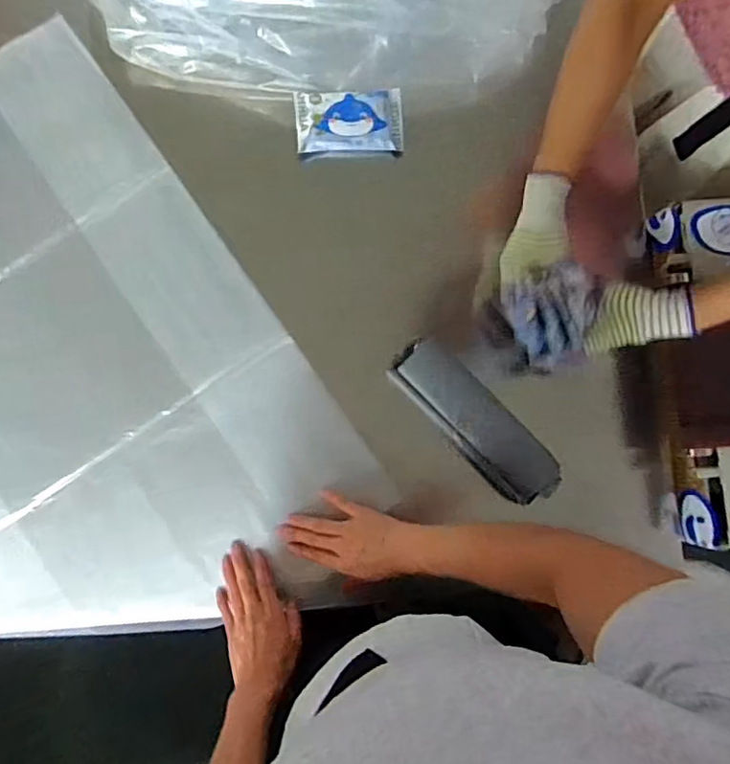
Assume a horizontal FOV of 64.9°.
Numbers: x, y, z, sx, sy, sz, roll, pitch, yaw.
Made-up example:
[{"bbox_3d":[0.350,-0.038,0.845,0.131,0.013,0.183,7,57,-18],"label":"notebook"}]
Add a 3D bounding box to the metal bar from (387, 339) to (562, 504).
[{"bbox_3d":[0.137,0.051,0.715,0.076,0.029,0.246,-43,88,-7],"label":"metal bar"}]

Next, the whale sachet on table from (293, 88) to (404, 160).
[{"bbox_3d":[-0.020,-0.346,0.759,0.139,0.023,0.082,-3,84,-4],"label":"whale sachet on table"}]

